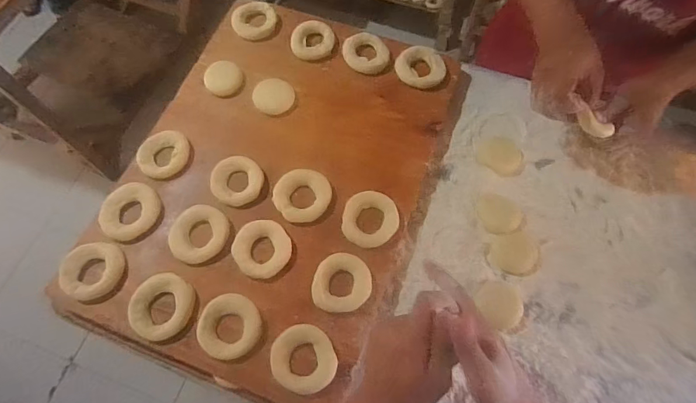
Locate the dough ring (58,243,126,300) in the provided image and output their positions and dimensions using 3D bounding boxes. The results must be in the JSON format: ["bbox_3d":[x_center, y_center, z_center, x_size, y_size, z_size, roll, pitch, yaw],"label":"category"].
[{"bbox_3d":[-0.350,0.093,0.554,0.077,0.019,0.074,-1,67,2],"label":"dough ring"}]

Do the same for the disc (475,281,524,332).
[{"bbox_3d":[0.212,0.141,0.562,0.063,0.010,0.062,-1,67,2],"label":"disc"}]

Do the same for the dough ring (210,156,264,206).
[{"bbox_3d":[-0.163,-0.031,0.603,0.073,0.018,0.073,-1,67,2],"label":"dough ring"}]

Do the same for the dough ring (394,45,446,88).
[{"bbox_3d":[0.121,-0.226,0.682,0.084,0.014,0.073,23,70,11],"label":"dough ring"}]

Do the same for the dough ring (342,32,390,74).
[{"bbox_3d":[0.031,-0.253,0.696,0.069,0.015,0.085,-33,70,-11],"label":"dough ring"}]

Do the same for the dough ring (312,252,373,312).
[{"bbox_3d":[-0.009,0.108,0.546,0.078,0.011,0.074,-1,67,2],"label":"dough ring"}]

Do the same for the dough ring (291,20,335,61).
[{"bbox_3d":[-0.061,-0.279,0.705,0.074,0.016,0.071,-1,67,2],"label":"dough ring"}]

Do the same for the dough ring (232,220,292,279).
[{"bbox_3d":[-0.118,0.065,0.567,0.076,0.013,0.080,-1,67,2],"label":"dough ring"}]

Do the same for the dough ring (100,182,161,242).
[{"bbox_3d":[-0.317,0.014,0.592,0.084,0.015,0.083,-3,67,1],"label":"dough ring"}]

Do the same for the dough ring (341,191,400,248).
[{"bbox_3d":[0.032,0.026,0.586,0.078,0.015,0.080,-1,67,2],"label":"dough ring"}]

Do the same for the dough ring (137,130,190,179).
[{"bbox_3d":[-0.286,-0.073,0.627,0.071,0.023,0.074,-1,67,2],"label":"dough ring"}]

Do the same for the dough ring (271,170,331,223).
[{"bbox_3d":[-0.067,-0.010,0.597,0.080,0.011,0.081,-1,67,2],"label":"dough ring"}]

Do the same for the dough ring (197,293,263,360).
[{"bbox_3d":[-0.153,0.159,0.524,0.077,0.013,0.080,-1,67,2],"label":"dough ring"}]

